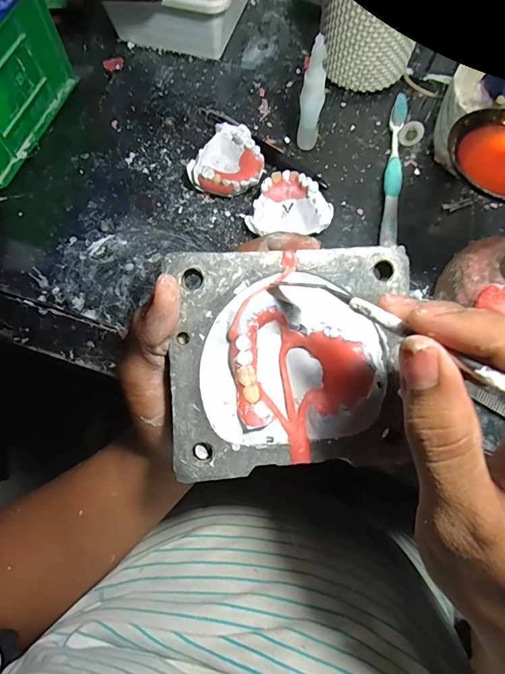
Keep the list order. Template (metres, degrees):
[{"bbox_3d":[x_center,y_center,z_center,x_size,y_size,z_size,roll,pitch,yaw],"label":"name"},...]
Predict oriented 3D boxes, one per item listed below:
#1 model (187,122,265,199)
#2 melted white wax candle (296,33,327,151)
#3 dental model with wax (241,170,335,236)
[{"bbox_3d":[-0.024,-0.148,0.345,0.061,0.025,0.061,-15,70,-5],"label":"model"},{"bbox_3d":[0.049,-0.195,0.331,0.018,0.085,0.021,13,70,6],"label":"melted white wax candle"},{"bbox_3d":[0.032,-0.102,0.328,0.062,0.027,0.056,28,72,11],"label":"dental model with wax"}]

